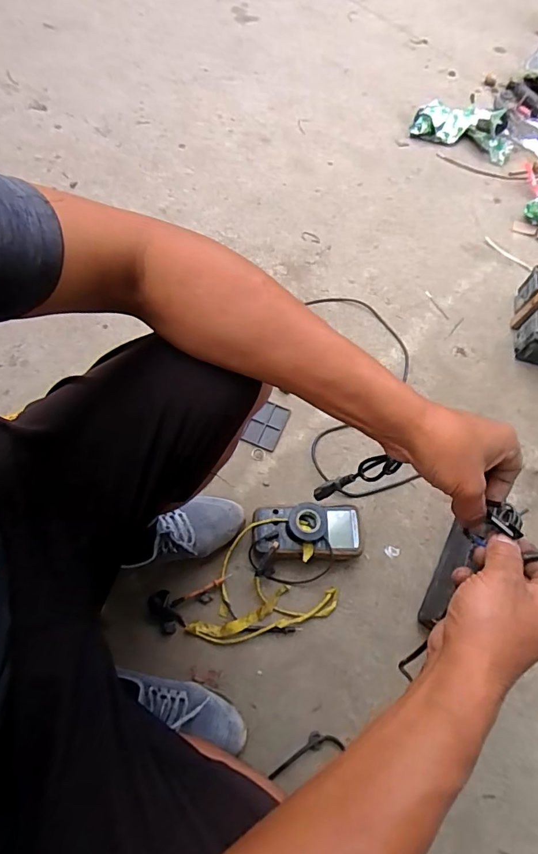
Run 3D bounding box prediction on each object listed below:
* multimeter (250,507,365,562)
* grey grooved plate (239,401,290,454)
[{"bbox_3d":[0.063,0.174,0.758,0.178,0.052,0.085,3,66,0],"label":"multimeter"},{"bbox_3d":[-0.005,-0.004,0.855,0.064,0.014,0.091,21,67,8],"label":"grey grooved plate"}]

